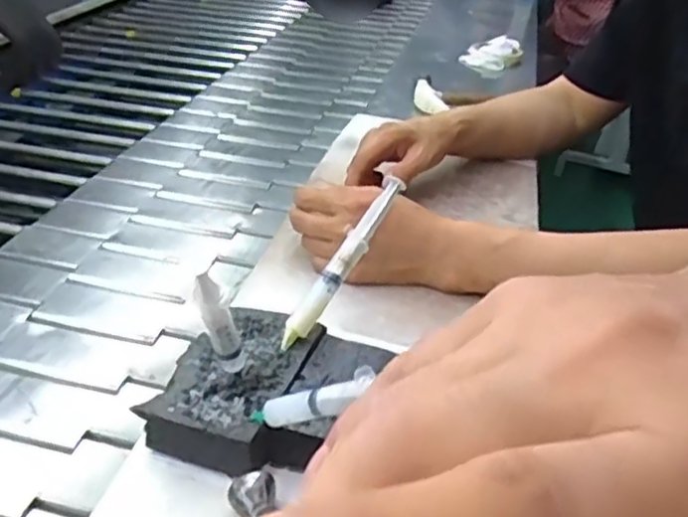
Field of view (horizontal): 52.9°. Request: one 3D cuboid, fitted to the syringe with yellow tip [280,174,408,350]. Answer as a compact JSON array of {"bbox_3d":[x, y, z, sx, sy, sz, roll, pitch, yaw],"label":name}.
[{"bbox_3d":[-0.003,0.004,0.493,0.017,0.141,0.013,31,-4,35],"label":"syringe with yellow tip"}]

